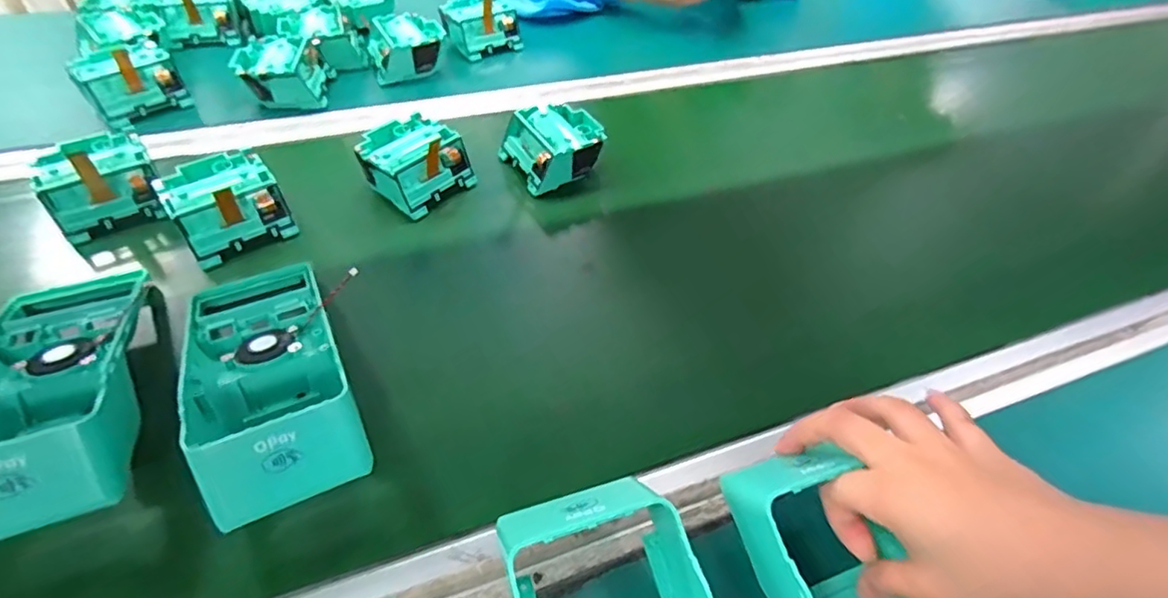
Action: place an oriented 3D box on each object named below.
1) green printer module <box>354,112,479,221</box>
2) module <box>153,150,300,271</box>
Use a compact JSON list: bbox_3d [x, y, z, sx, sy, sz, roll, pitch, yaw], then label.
[{"bbox_3d":[-0.147,-0.115,0.510,0.068,0.049,0.078,32,52,25],"label":"green printer module"},{"bbox_3d":[-0.278,-0.073,0.463,0.078,0.047,0.081,-33,56,-30],"label":"module"}]

